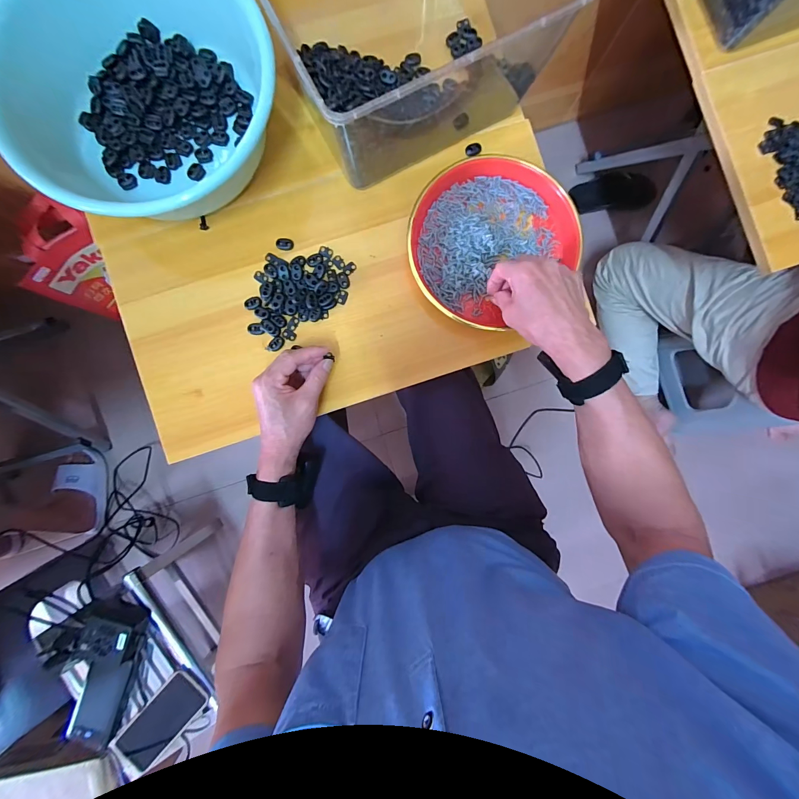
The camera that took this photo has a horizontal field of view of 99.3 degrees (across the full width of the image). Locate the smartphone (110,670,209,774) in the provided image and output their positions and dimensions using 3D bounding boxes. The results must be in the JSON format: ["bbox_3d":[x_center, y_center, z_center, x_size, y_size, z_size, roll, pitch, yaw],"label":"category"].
[{"bbox_3d":[-0.426,0.576,0.608,0.081,0.011,0.151,42,78,8],"label":"smartphone"}]

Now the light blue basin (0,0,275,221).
[{"bbox_3d":[-0.297,-0.357,0.390,0.295,0.104,0.229,-29,90,-3],"label":"light blue basin"}]

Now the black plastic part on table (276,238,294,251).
[{"bbox_3d":[-0.153,-0.207,0.454,0.022,0.006,0.017,-3,89,-2],"label":"black plastic part on table"}]

